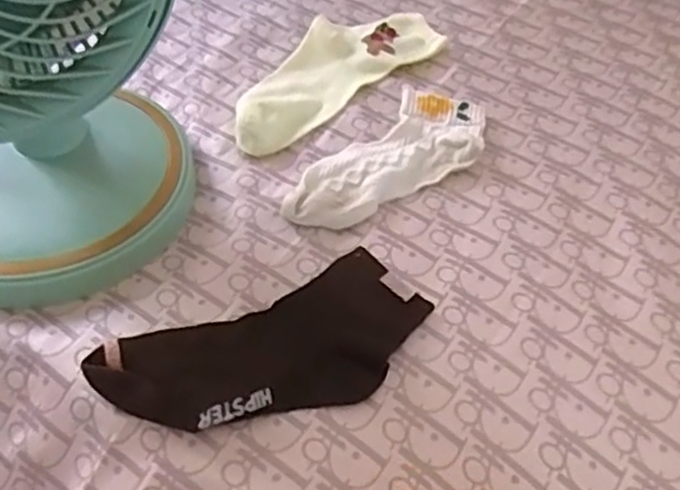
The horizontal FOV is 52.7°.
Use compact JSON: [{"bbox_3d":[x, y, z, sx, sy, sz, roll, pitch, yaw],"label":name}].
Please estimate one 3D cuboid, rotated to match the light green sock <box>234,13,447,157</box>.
[{"bbox_3d":[-0.011,-0.157,0.610,0.221,0.022,0.090,-36,61,-24],"label":"light green sock"}]

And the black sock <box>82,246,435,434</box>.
[{"bbox_3d":[-0.045,0.068,0.438,0.203,0.021,0.096,-21,56,-15],"label":"black sock"}]

